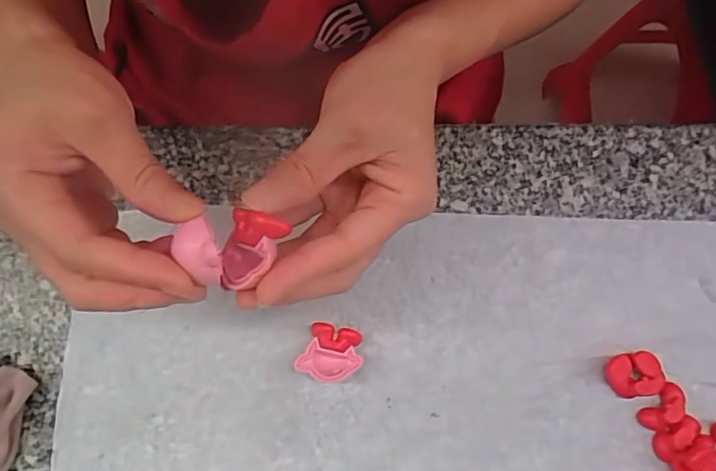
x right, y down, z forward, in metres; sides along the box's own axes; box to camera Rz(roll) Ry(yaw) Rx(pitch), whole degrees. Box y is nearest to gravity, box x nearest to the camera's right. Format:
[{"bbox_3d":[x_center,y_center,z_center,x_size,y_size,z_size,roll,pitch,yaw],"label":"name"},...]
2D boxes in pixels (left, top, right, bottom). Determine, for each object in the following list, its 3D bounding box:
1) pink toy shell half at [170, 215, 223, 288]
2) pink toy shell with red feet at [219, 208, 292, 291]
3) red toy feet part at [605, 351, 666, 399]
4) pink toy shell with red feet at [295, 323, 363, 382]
[{"bbox_3d":[-0.063,0.006,0.208,0.016,0.009,0.027,-30,80,-5],"label":"pink toy shell half"},{"bbox_3d":[-0.046,0.008,0.220,0.025,0.016,0.032,20,80,4],"label":"pink toy shell with red feet"},{"bbox_3d":[0.166,0.083,0.315,0.029,0.015,0.025,-14,79,-2],"label":"red toy feet part"},{"bbox_3d":[-0.016,0.071,0.321,0.035,0.013,0.033,21,80,4],"label":"pink toy shell with red feet"}]

